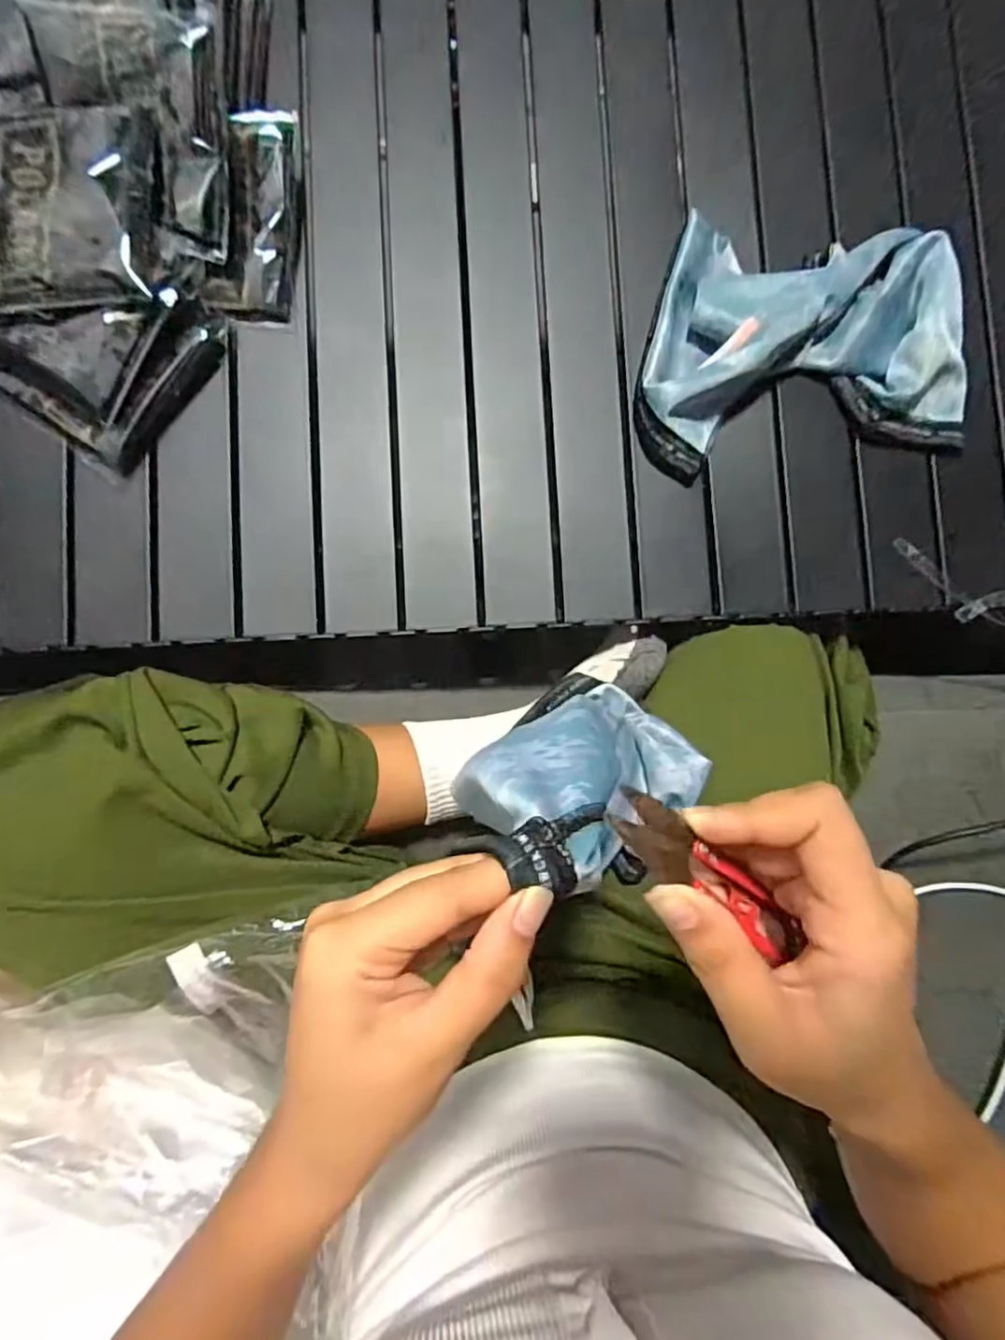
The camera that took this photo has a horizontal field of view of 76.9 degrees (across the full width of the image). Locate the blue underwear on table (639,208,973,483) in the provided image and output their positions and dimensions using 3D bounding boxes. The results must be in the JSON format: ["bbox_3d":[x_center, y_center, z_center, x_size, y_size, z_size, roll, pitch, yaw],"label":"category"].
[{"bbox_3d":[0.228,-0.235,0.470,0.243,0.044,0.186,6,85,-2],"label":"blue underwear on table"}]

